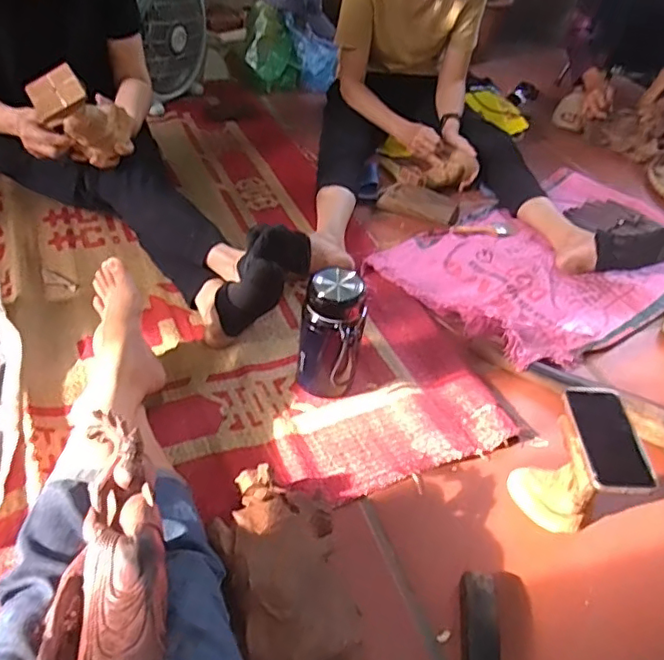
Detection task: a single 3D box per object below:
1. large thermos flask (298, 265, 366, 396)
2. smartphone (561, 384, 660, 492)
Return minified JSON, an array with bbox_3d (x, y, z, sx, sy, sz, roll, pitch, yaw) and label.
[{"bbox_3d":[-0.003,0.016,0.881,0.094,0.212,0.075,6,45,-1],"label":"large thermos flask"},{"bbox_3d":[0.341,0.132,0.706,0.078,0.012,0.148,6,42,-1],"label":"smartphone"}]

